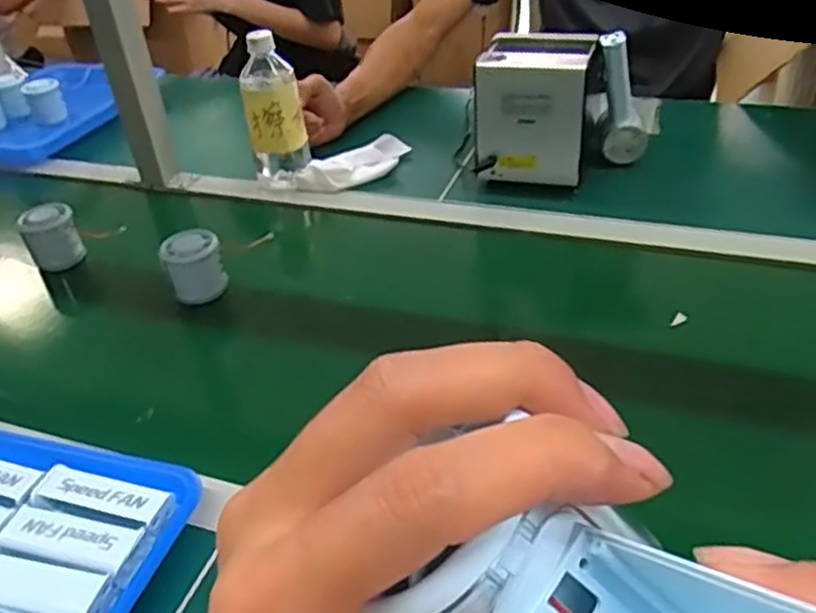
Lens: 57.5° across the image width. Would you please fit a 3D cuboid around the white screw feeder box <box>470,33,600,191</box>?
[{"bbox_3d":[0.157,-0.237,0.904,0.126,0.160,0.140,6,38,16],"label":"white screw feeder box"}]

